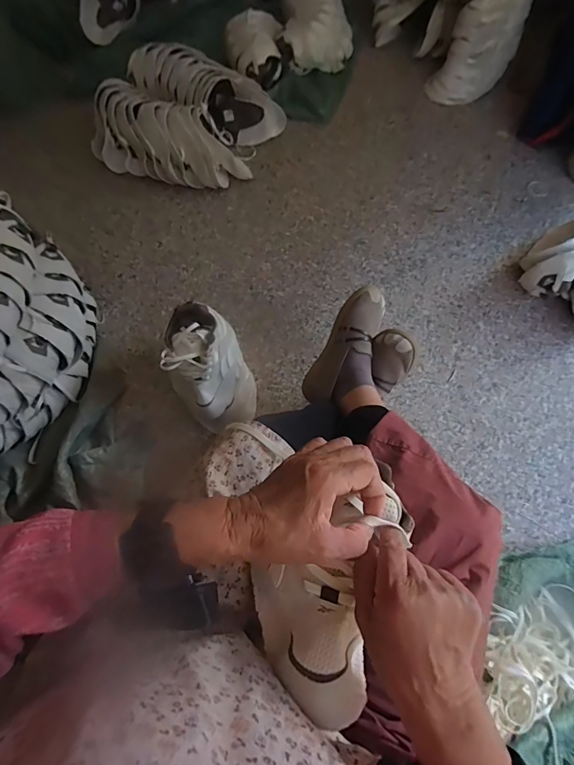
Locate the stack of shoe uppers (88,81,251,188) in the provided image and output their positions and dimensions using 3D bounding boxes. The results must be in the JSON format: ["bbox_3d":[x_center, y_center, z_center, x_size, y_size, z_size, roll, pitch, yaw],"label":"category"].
[{"bbox_3d":[-0.312,-0.642,1.061,0.418,0.127,0.209,24,71,11],"label":"stack of shoe uppers"}]

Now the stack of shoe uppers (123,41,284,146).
[{"bbox_3d":[-0.223,-0.782,1.110,0.412,0.133,0.188,37,74,15],"label":"stack of shoe uppers"}]

